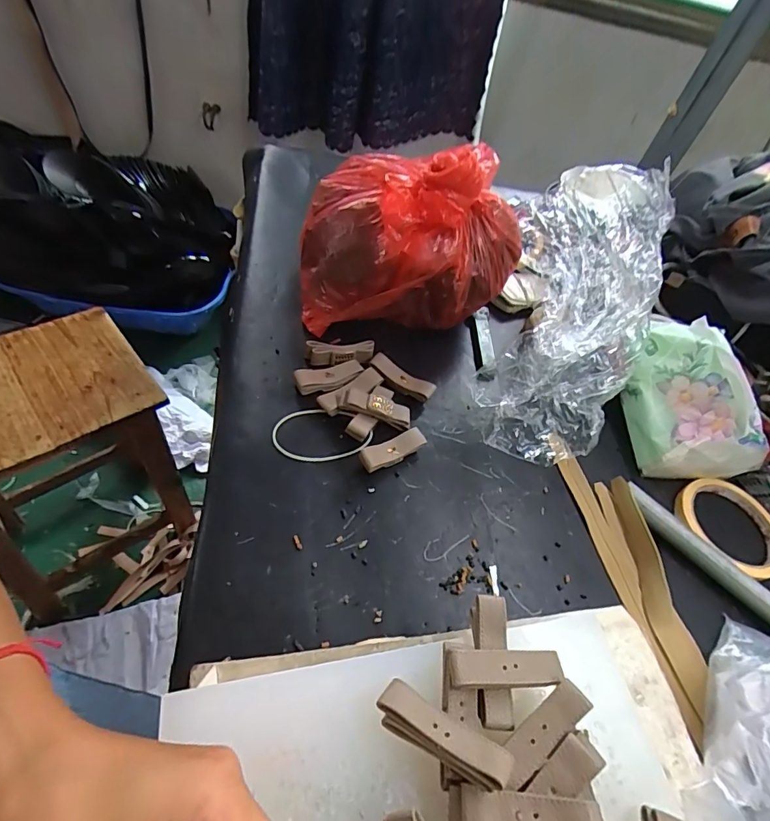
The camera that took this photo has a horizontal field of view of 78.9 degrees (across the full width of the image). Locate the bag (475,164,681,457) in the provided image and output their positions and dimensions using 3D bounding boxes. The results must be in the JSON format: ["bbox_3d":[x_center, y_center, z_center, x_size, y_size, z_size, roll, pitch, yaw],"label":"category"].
[{"bbox_3d":[0.191,-0.129,0.481,0.131,0.116,0.348,24,51,7],"label":"bag"}]

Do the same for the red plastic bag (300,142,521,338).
[{"bbox_3d":[0.025,-0.185,0.462,0.203,0.142,0.151,2,52,-12],"label":"red plastic bag"}]

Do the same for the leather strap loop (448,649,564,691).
[{"bbox_3d":[0.066,0.138,0.252,0.065,0.011,0.018,5,51,-10],"label":"leather strap loop"}]

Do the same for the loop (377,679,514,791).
[{"bbox_3d":[0.028,0.159,0.229,0.066,0.012,0.022,15,52,31],"label":"loop"}]

